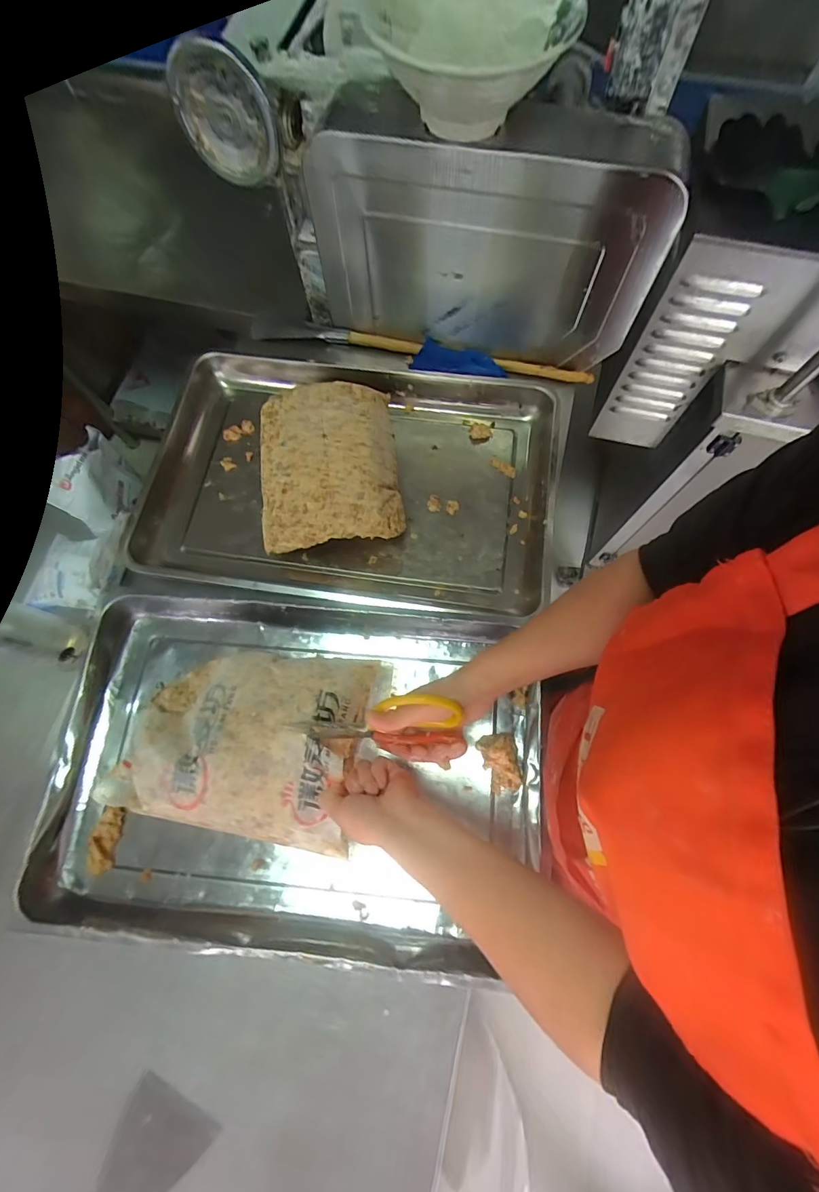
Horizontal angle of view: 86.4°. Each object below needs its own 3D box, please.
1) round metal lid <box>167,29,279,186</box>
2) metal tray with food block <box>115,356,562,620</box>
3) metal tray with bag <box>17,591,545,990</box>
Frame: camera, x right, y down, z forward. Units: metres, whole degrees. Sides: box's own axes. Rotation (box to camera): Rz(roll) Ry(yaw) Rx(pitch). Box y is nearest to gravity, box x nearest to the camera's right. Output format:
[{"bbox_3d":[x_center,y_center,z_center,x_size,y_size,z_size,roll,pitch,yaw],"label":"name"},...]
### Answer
[{"bbox_3d":[-0.244,-0.642,0.583,0.137,0.142,0.028,10,73,5],"label":"round metal lid"},{"bbox_3d":[-0.089,-0.177,0.636,0.623,0.112,0.390,7,73,4],"label":"metal tray with food block"},{"bbox_3d":[-0.134,0.191,0.511,0.561,0.111,0.385,7,73,4],"label":"metal tray with bag"}]

